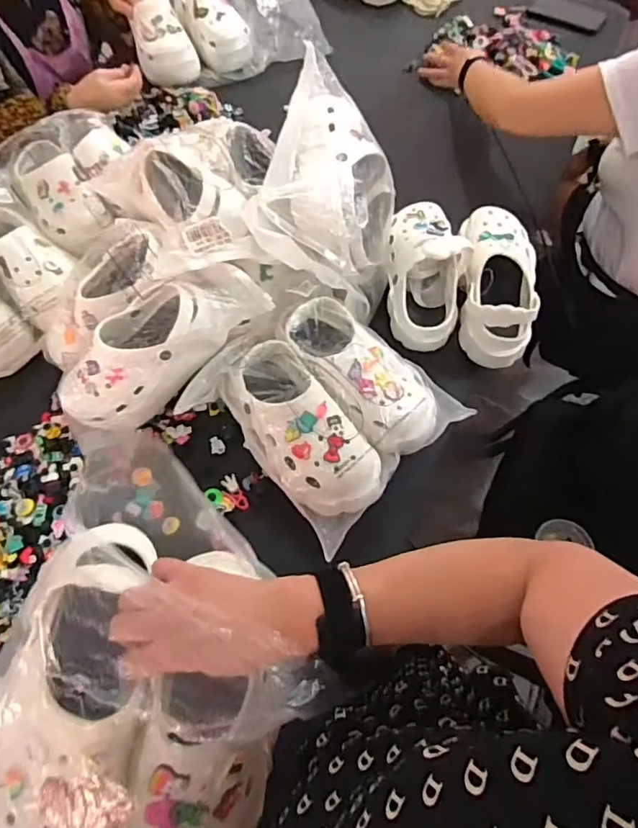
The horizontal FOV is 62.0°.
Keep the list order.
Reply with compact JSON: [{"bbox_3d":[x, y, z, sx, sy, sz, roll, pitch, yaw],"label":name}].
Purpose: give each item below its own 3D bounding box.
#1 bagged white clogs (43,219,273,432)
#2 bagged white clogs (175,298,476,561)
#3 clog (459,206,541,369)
[{"bbox_3d":[-0.246,-0.127,0.727,0.285,0.127,0.228,-34,67,-14],"label":"bagged white clogs"},{"bbox_3d":[0.005,-0.022,0.717,0.287,0.090,0.265,38,70,19],"label":"bagged white clogs"},{"bbox_3d":[0.272,-0.206,0.800,0.113,0.099,0.251,5,76,5],"label":"clog"}]

